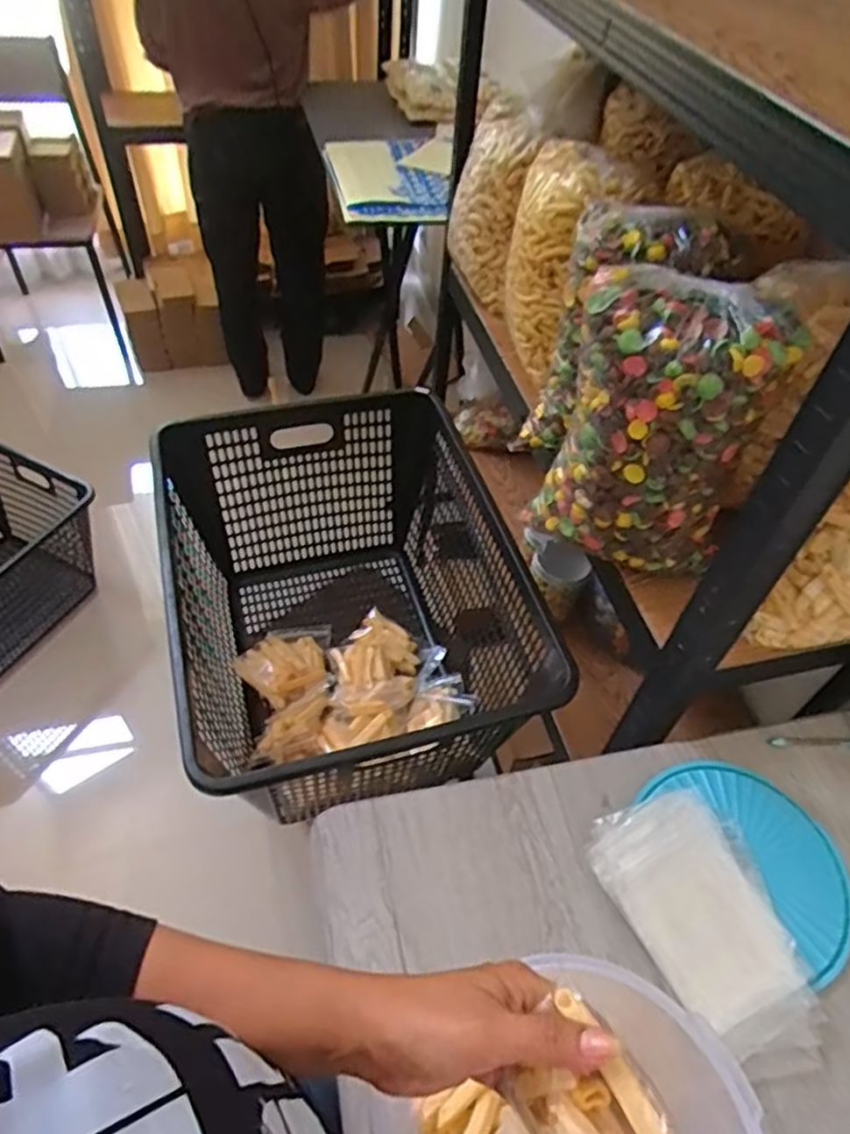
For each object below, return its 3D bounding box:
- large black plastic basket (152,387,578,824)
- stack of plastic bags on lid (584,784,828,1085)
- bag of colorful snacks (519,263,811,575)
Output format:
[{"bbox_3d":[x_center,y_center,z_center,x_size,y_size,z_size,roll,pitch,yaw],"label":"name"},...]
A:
[{"bbox_3d":[-0.095,0.065,0.986,0.433,0.328,0.551,-11,52,-13],"label":"large black plastic basket"},{"bbox_3d":[0.260,0.307,0.615,0.145,0.055,0.233,-26,56,-21],"label":"stack of plastic bags on lid"},{"bbox_3d":[0.215,-0.129,0.681,0.192,0.274,0.117,26,53,17],"label":"bag of colorful snacks"}]

